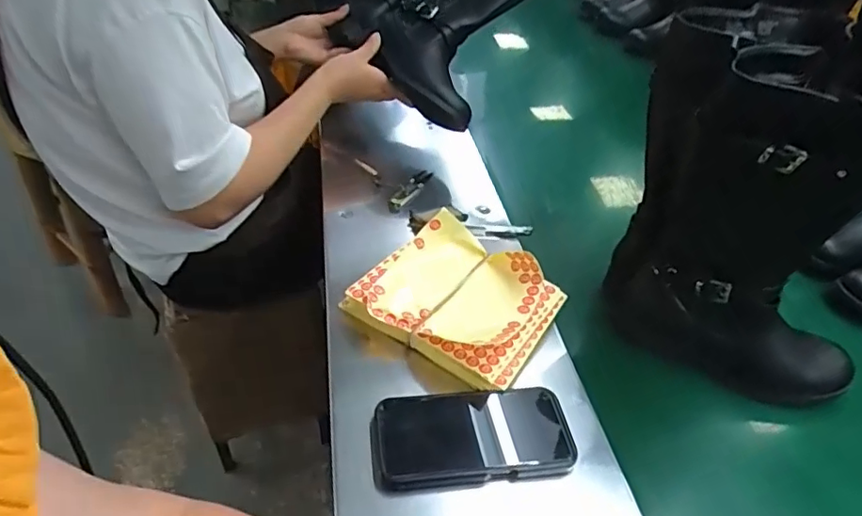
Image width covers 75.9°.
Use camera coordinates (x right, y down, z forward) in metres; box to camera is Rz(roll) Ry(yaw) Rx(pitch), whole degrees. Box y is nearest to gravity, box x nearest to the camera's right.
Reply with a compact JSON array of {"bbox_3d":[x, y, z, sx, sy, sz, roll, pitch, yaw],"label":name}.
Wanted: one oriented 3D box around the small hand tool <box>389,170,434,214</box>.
[{"bbox_3d":[-0.027,-0.095,0.773,0.024,0.028,0.113,17,42,16],"label":"small hand tool"}]

